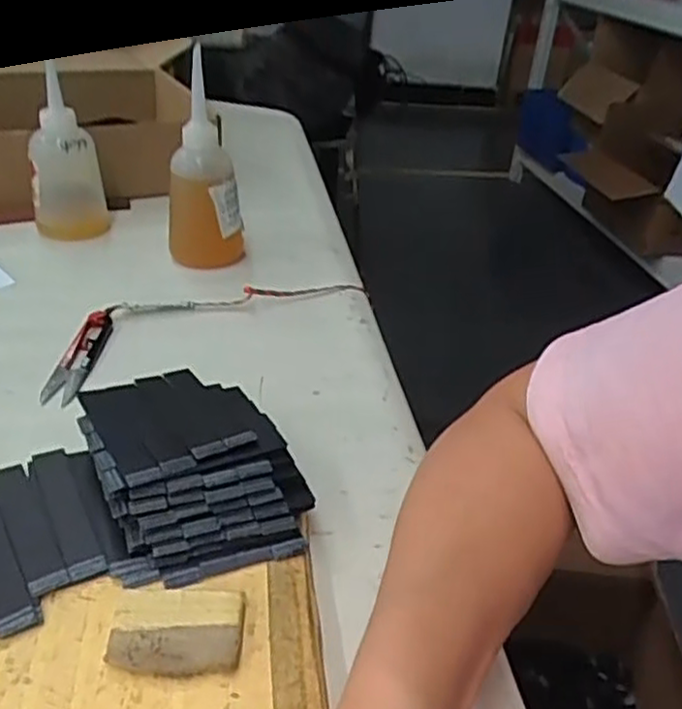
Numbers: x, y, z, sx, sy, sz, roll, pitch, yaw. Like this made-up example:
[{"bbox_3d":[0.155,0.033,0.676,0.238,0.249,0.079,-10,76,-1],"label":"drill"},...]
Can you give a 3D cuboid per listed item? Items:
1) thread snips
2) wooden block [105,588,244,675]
[{"bbox_3d":[-0.180,-0.003,0.507,0.025,0.013,0.106,6,31,-1],"label":"thread snips"},{"bbox_3d":[-0.069,0.116,0.307,0.054,0.008,0.039,3,31,-6],"label":"wooden block"}]

